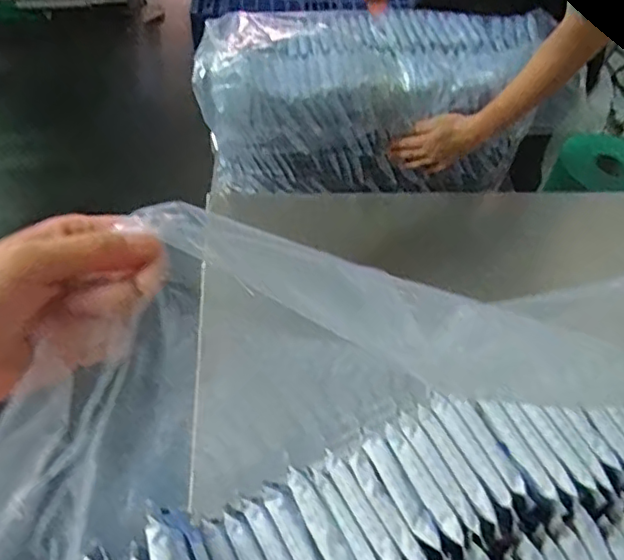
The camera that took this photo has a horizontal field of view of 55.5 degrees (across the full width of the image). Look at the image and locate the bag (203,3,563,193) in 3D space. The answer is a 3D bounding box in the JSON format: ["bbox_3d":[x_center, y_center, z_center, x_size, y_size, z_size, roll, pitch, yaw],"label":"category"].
[{"bbox_3d":[0.131,-0.385,1.220,0.683,0.267,0.314,-2,57,0],"label":"bag"}]

